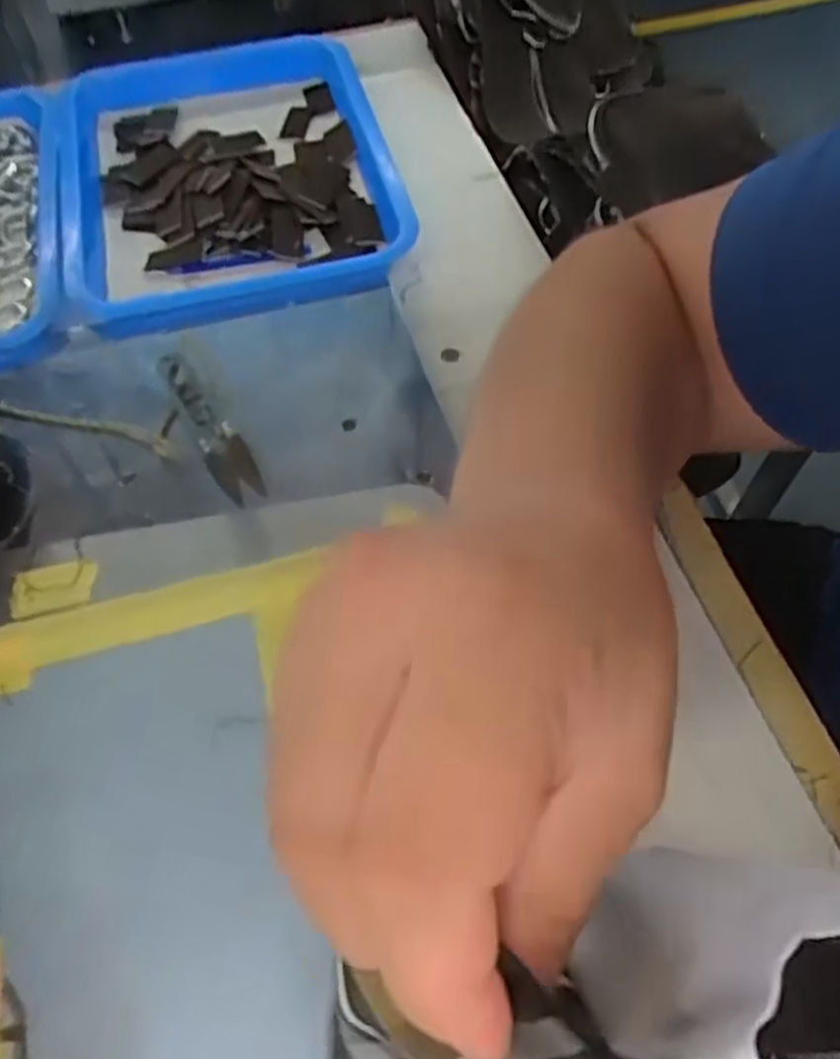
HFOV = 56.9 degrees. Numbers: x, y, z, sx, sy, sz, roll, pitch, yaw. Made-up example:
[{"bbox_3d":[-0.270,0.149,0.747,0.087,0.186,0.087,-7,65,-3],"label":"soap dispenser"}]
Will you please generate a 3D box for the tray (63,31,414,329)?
[{"bbox_3d":[-0.139,-0.258,0.559,0.225,0.036,0.301,-14,59,-5],"label":"tray"}]

